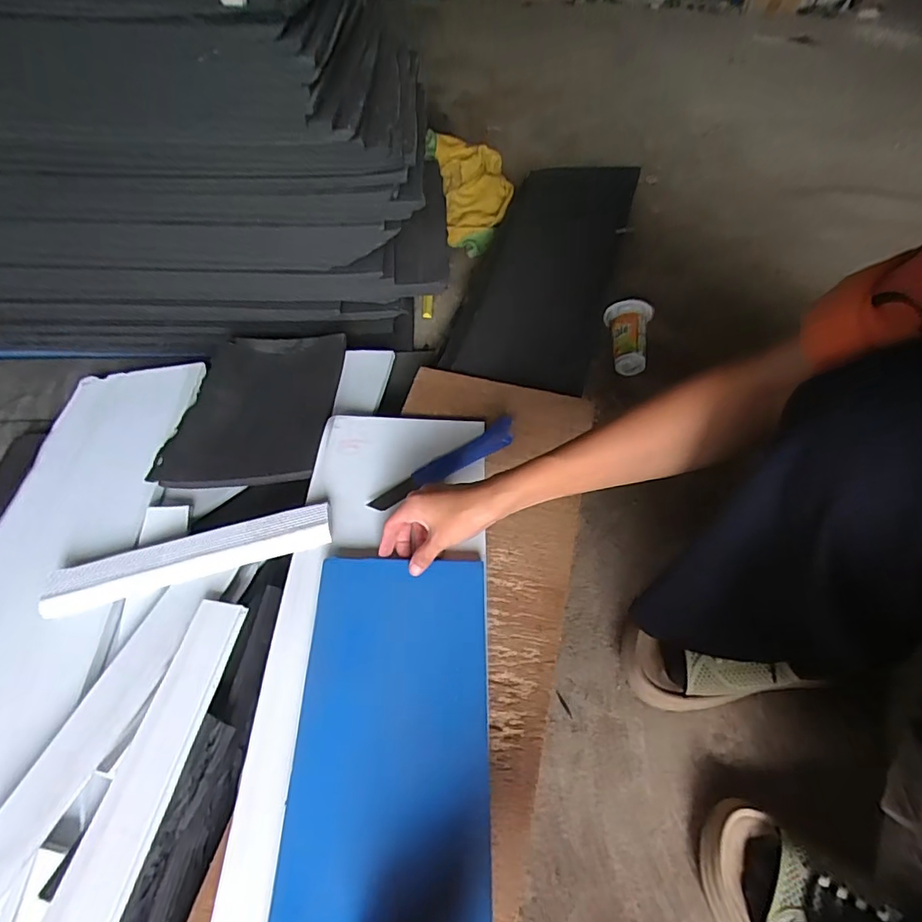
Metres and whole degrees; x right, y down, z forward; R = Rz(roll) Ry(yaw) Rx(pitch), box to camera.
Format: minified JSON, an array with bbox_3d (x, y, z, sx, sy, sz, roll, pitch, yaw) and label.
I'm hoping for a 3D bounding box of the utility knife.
[{"bbox_3d":[-0.014,0.001,0.567,0.186,0.015,0.033,-30,61,-20],"label":"utility knife"}]

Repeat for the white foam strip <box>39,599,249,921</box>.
[{"bbox_3d":[-0.246,0.248,0.401,0.052,0.017,0.280,9,56,5],"label":"white foam strip"}]

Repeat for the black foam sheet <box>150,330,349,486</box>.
[{"bbox_3d":[-0.250,-0.065,0.646,0.178,0.043,0.241,3,55,0],"label":"black foam sheet"}]

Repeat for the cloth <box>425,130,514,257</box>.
[{"bbox_3d":[0.018,-0.474,0.922,0.153,0.126,0.183,0,55,0],"label":"cloth"}]

